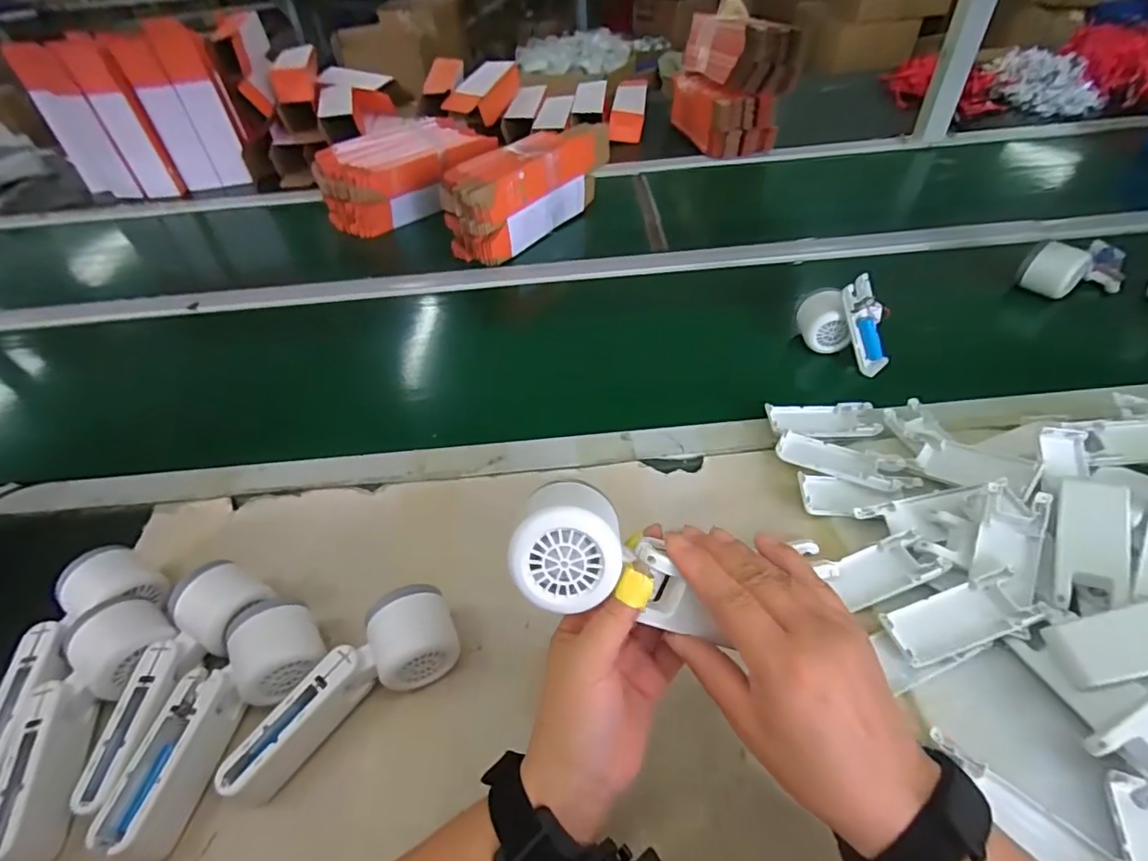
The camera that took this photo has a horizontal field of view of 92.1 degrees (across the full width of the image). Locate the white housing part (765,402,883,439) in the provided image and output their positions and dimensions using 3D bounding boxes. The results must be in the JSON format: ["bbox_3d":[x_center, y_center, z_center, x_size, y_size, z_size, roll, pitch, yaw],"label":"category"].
[{"bbox_3d":[0.251,-0.011,0.558,0.106,0.012,0.043,-2,46,4],"label":"white housing part"}]

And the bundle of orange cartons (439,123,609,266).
[{"bbox_3d":[-0.070,-0.369,0.841,0.097,0.115,0.278,29,55,29],"label":"bundle of orange cartons"}]

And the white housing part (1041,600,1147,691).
[{"bbox_3d":[0.369,0.132,0.353,0.103,0.014,0.040,-31,39,27],"label":"white housing part"}]

